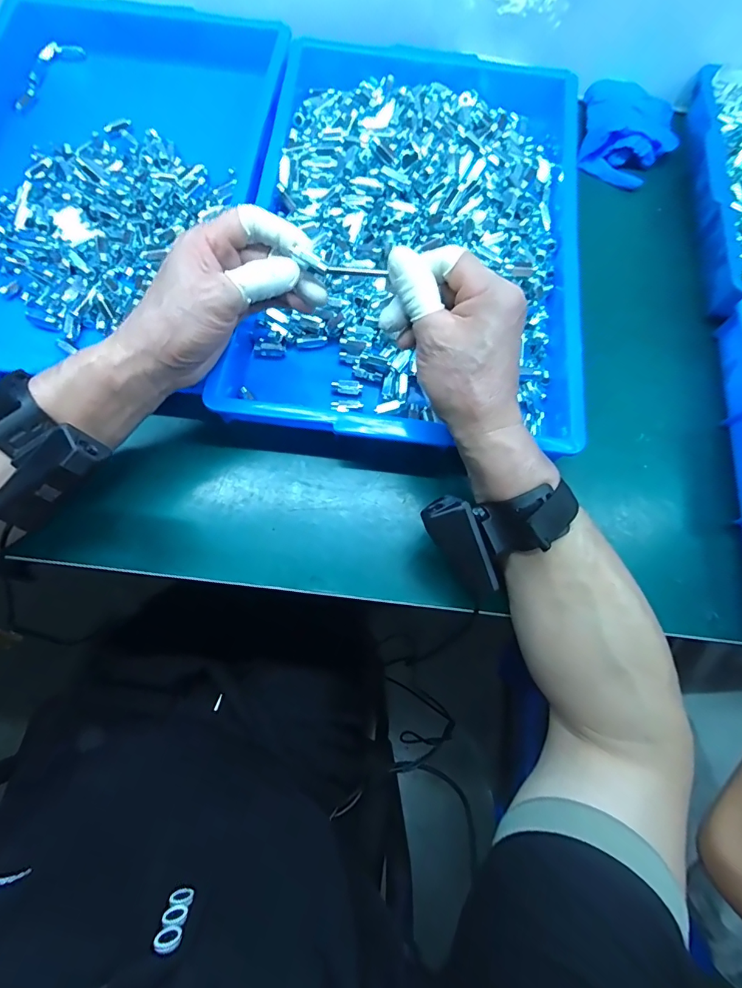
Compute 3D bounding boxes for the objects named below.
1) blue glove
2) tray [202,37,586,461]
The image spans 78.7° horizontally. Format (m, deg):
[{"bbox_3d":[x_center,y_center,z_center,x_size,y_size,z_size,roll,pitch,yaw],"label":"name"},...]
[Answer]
[{"bbox_3d":[0.271,-0.385,0.480,0.096,0.033,0.120,19,74,3],"label":"blue glove"},{"bbox_3d":[0.043,-0.243,0.404,0.288,0.058,0.419,8,74,0],"label":"tray"}]

